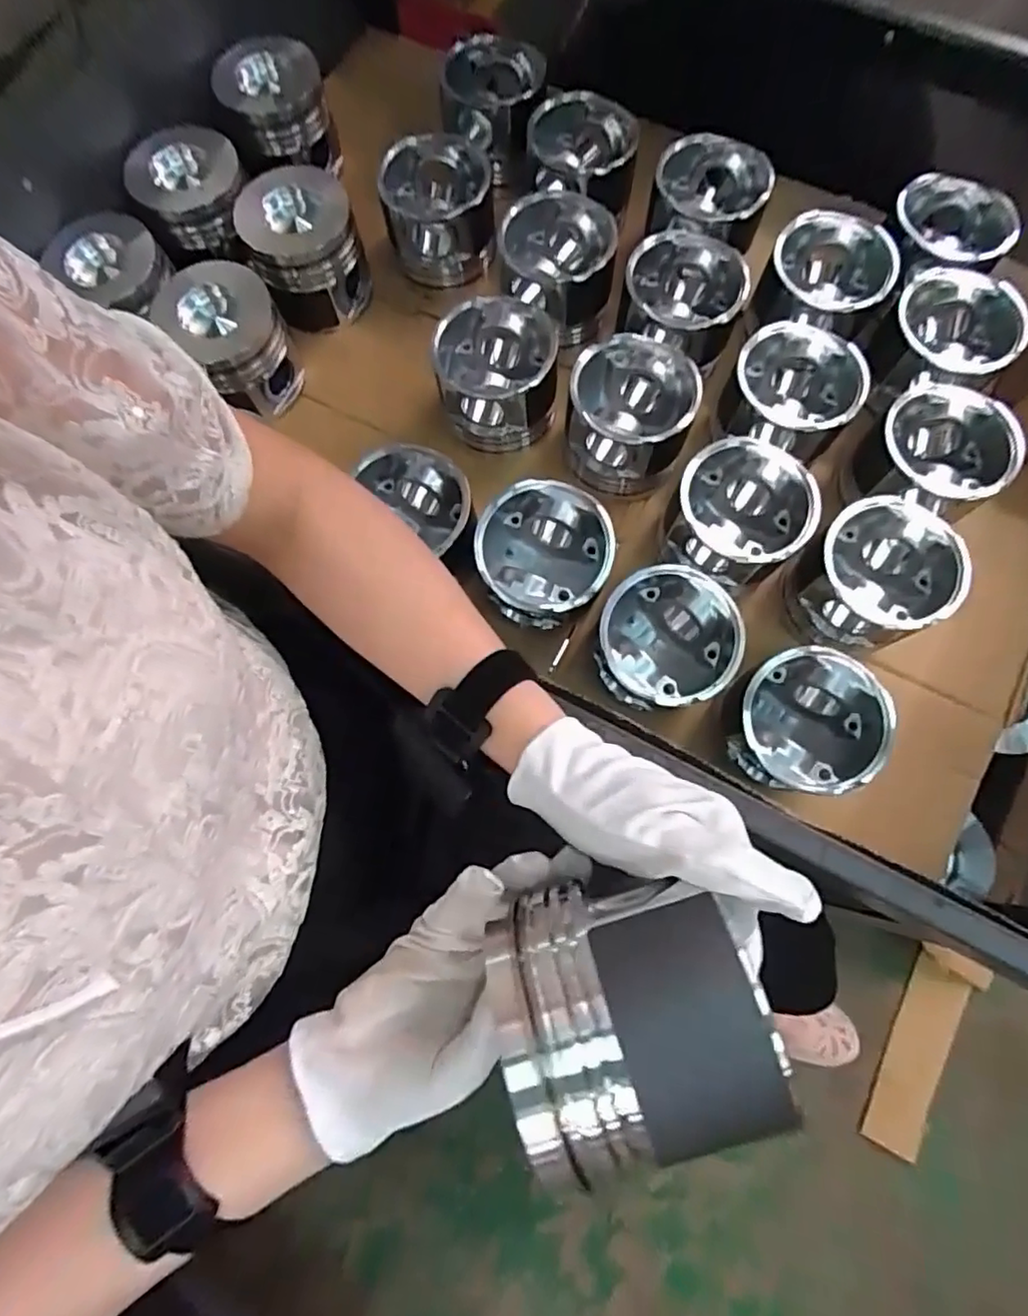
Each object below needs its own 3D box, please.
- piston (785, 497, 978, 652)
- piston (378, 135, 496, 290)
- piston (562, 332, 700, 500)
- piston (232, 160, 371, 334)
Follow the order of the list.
[{"bbox_3d":[0.310,-0.067,0.535,0.116,0.083,0.108,0,75,1],"label":"piston"},{"bbox_3d":[-0.081,-0.479,0.672,0.110,0.096,0.110,3,75,2],"label":"piston"},{"bbox_3d":[0.109,-0.223,0.576,0.109,0.082,0.113,0,75,1],"label":"piston"},{"bbox_3d":[-0.220,-0.431,0.658,0.115,0.086,0.129,-24,76,-5],"label":"piston"}]

